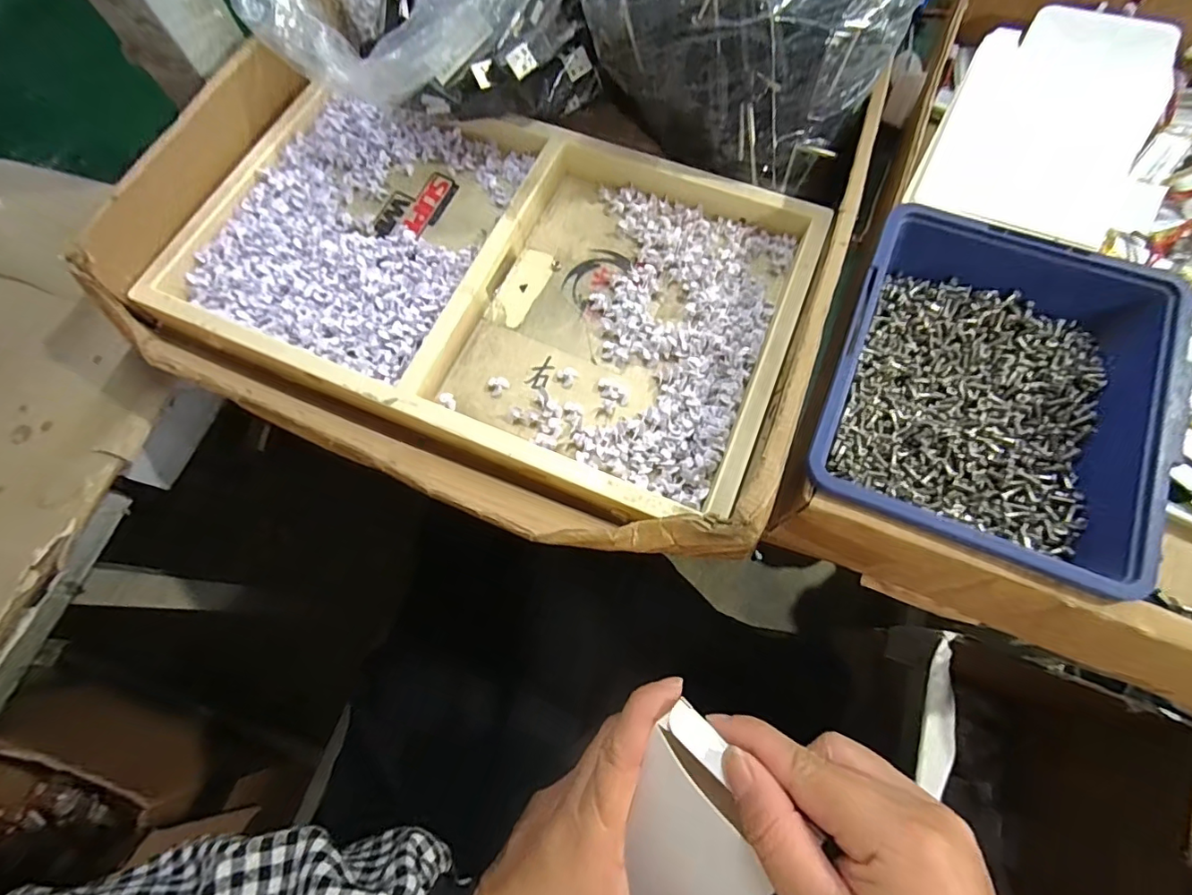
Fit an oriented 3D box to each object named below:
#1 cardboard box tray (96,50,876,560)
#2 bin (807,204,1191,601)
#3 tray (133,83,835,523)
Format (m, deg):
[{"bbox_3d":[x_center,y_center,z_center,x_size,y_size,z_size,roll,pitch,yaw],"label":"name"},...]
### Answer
[{"bbox_3d":[-0.061,-0.087,0.262,0.337,0.055,0.217,18,72,8],"label":"cardboard box tray"},{"bbox_3d":[0.167,-0.021,0.220,0.128,0.046,0.141,23,73,10],"label":"bin"},{"bbox_3d":[-0.055,-0.096,0.278,0.314,0.024,0.188,21,73,10],"label":"tray"}]

